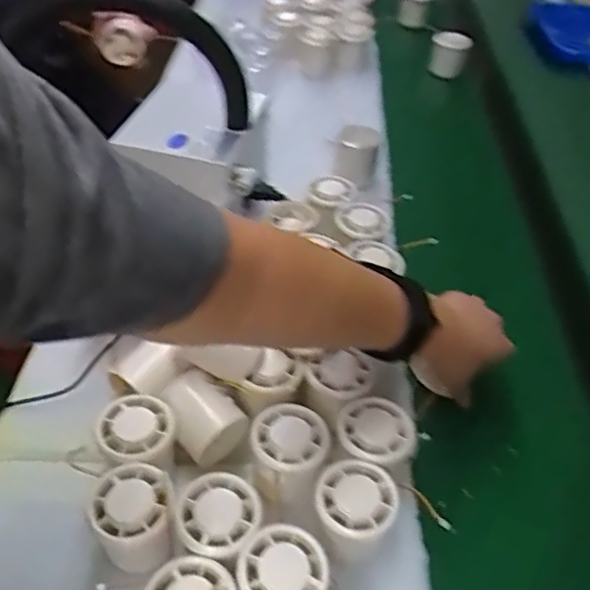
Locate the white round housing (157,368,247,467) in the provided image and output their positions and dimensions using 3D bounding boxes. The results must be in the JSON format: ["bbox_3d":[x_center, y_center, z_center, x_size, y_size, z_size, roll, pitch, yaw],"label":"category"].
[{"bbox_3d":[-0.074,0.099,0.490,0.054,0.053,0.061,-28,53,-30],"label":"white round housing"}]

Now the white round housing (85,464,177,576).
[{"bbox_3d":[-0.109,0.155,0.422,0.052,0.053,0.053,3,44,-3],"label":"white round housing"}]

